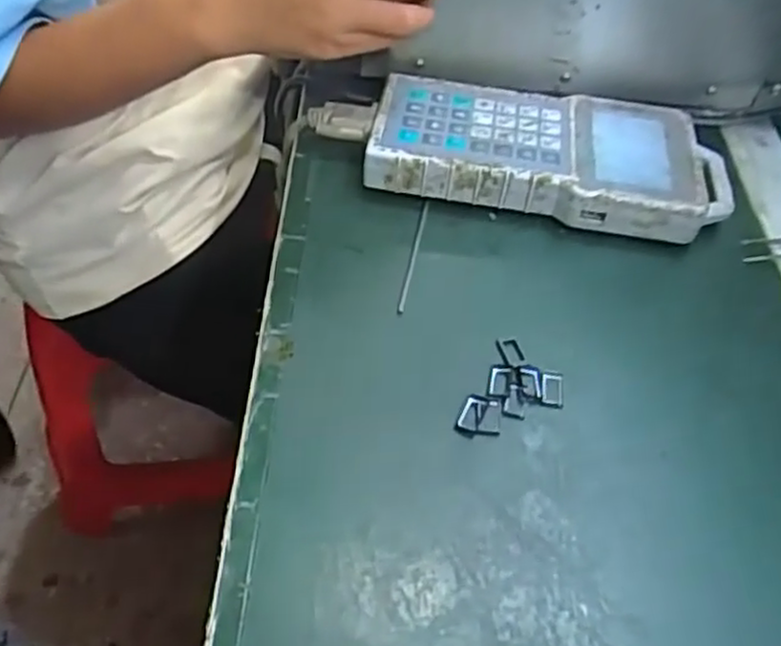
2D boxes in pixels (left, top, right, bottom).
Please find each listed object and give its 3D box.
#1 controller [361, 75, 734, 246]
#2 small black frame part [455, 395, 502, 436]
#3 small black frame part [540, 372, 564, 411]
[{"bbox_3d":[0.103,-0.108,0.485,0.222,0.033,0.104,11,51,6],"label":"controller"},{"bbox_3d":[0.044,0.045,0.370,0.022,0.004,0.020,8,50,3],"label":"small black frame part"},{"bbox_3d":[0.083,0.033,0.383,0.012,0.004,0.022,7,50,3],"label":"small black frame part"}]

